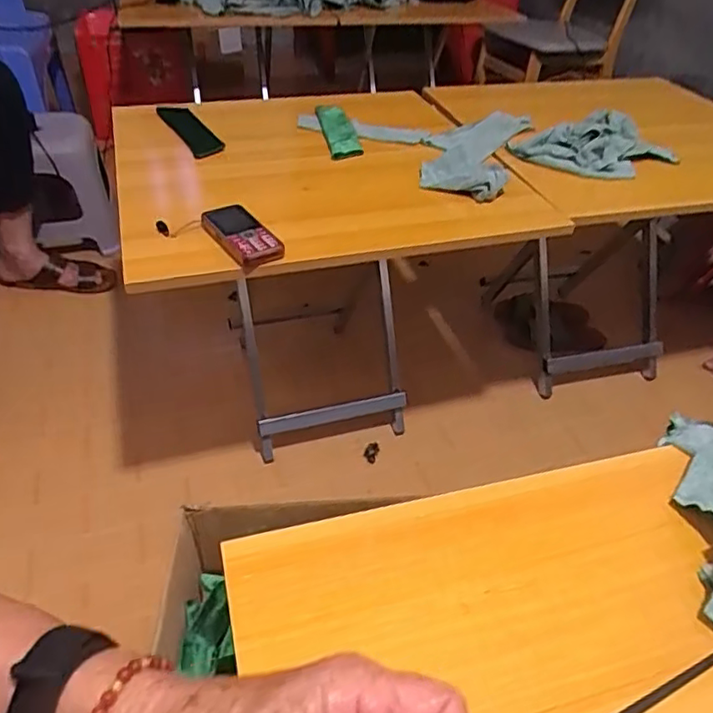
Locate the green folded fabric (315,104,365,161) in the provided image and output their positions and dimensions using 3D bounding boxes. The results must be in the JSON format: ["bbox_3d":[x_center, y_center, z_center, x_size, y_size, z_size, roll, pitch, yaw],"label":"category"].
[{"bbox_3d":[-0.034,-0.403,1.075,0.062,0.020,0.215,-6,41,-10],"label":"green folded fabric"}]

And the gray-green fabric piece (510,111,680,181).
[{"bbox_3d":[0.397,-0.350,1.008,0.241,0.060,0.123,-10,42,-15],"label":"gray-green fabric piece"}]

